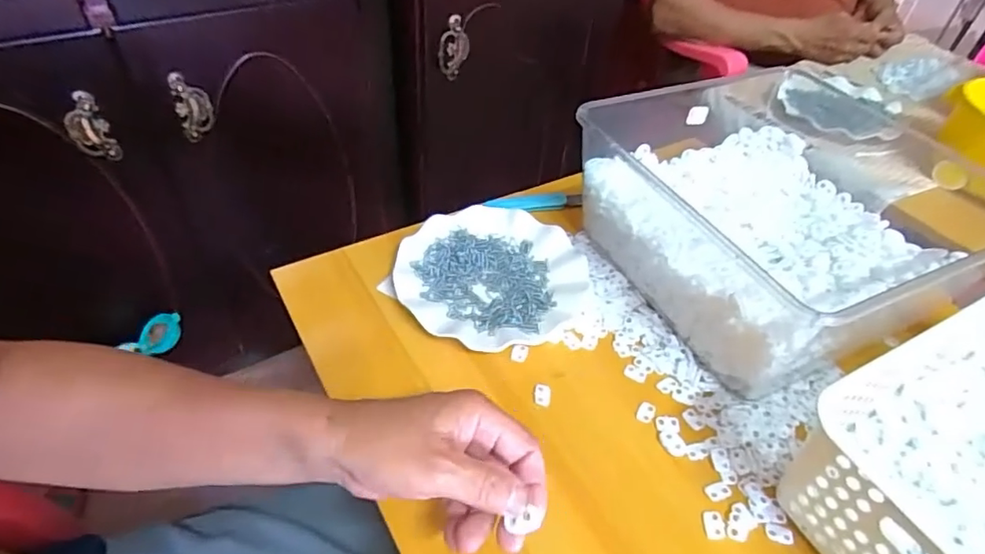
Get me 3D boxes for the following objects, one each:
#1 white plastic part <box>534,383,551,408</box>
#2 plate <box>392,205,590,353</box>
[{"bbox_3d":[0.042,0.098,0.467,0.014,0.007,0.020,9,45,4],"label":"white plastic part"},{"bbox_3d":[-0.002,-0.002,0.545,0.181,0.017,0.180,3,45,-3],"label":"plate"}]

